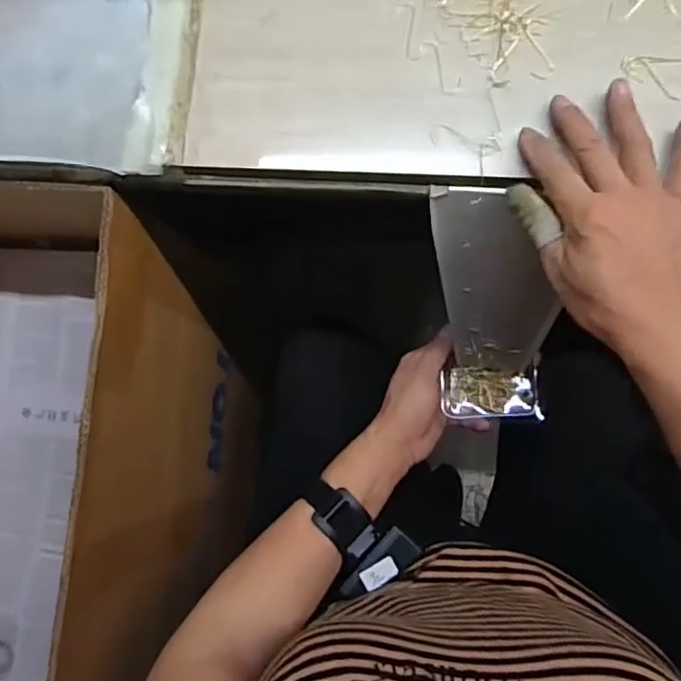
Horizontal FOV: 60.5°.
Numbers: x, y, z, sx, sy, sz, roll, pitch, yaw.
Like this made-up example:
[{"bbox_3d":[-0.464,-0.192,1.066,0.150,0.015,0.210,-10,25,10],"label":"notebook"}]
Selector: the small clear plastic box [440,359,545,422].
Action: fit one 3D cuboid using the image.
[{"bbox_3d":[0.131,0.044,0.500,0.077,0.034,0.045,1,85,9],"label":"small clear plastic box"}]

